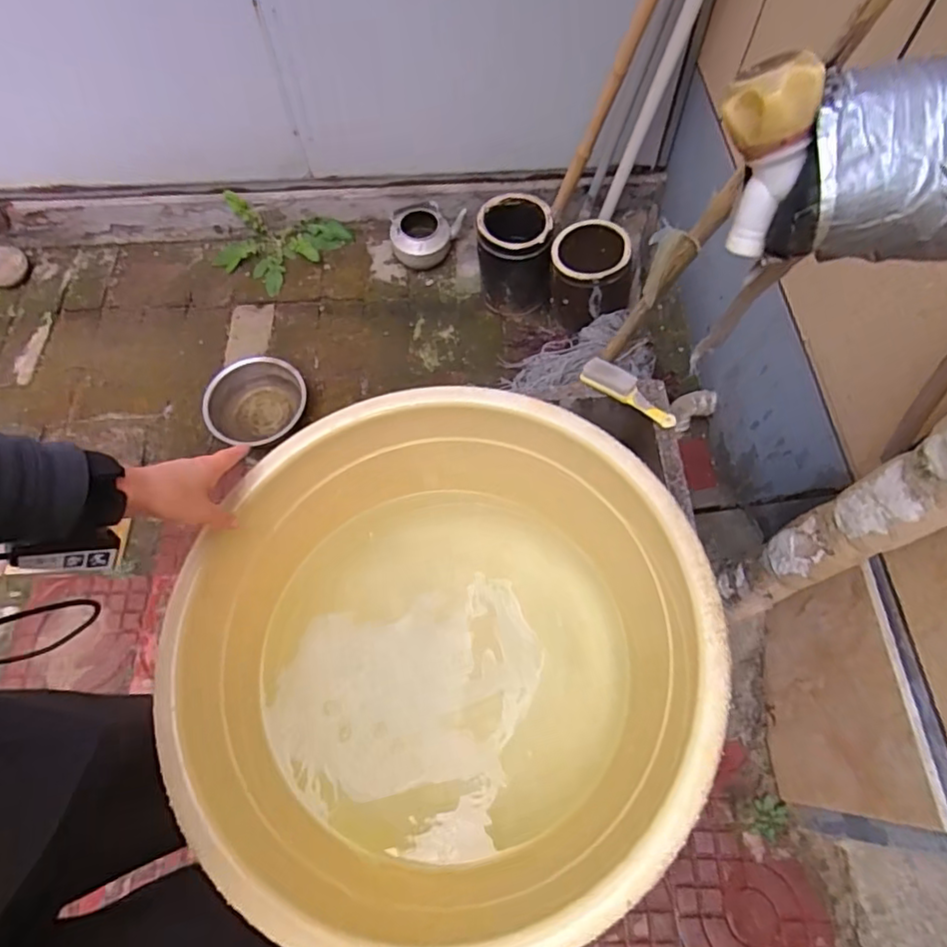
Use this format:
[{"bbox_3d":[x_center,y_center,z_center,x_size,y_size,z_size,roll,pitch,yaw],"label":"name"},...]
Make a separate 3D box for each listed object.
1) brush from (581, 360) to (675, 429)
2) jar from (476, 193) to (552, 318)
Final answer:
[{"bbox_3d":[0.230,-0.121,0.861,0.156,0.039,0.031,34,68,17],"label":"brush"},{"bbox_3d":[0.096,-0.523,1.403,0.165,0.225,0.174,-1,63,1],"label":"jar"}]

